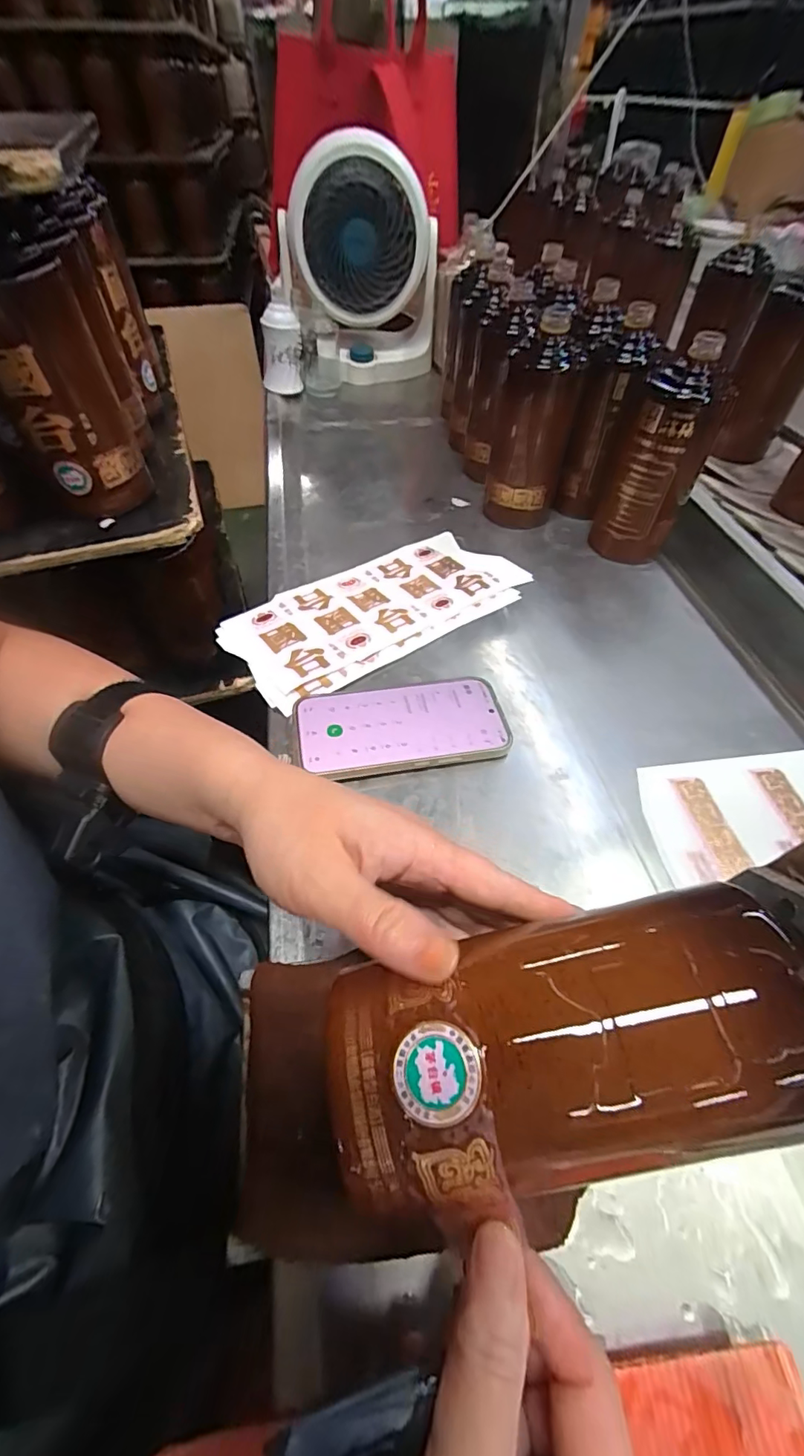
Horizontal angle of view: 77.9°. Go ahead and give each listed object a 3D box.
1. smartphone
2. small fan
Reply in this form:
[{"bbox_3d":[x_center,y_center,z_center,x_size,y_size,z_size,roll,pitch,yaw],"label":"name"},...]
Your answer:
[{"bbox_3d":[0.001,-0.001,0.376,0.155,0.007,0.077,-7,55,-8],"label":"smartphone"},{"bbox_3d":[-0.050,-0.684,0.763,0.249,0.269,0.136,-14,54,-11],"label":"small fan"}]

